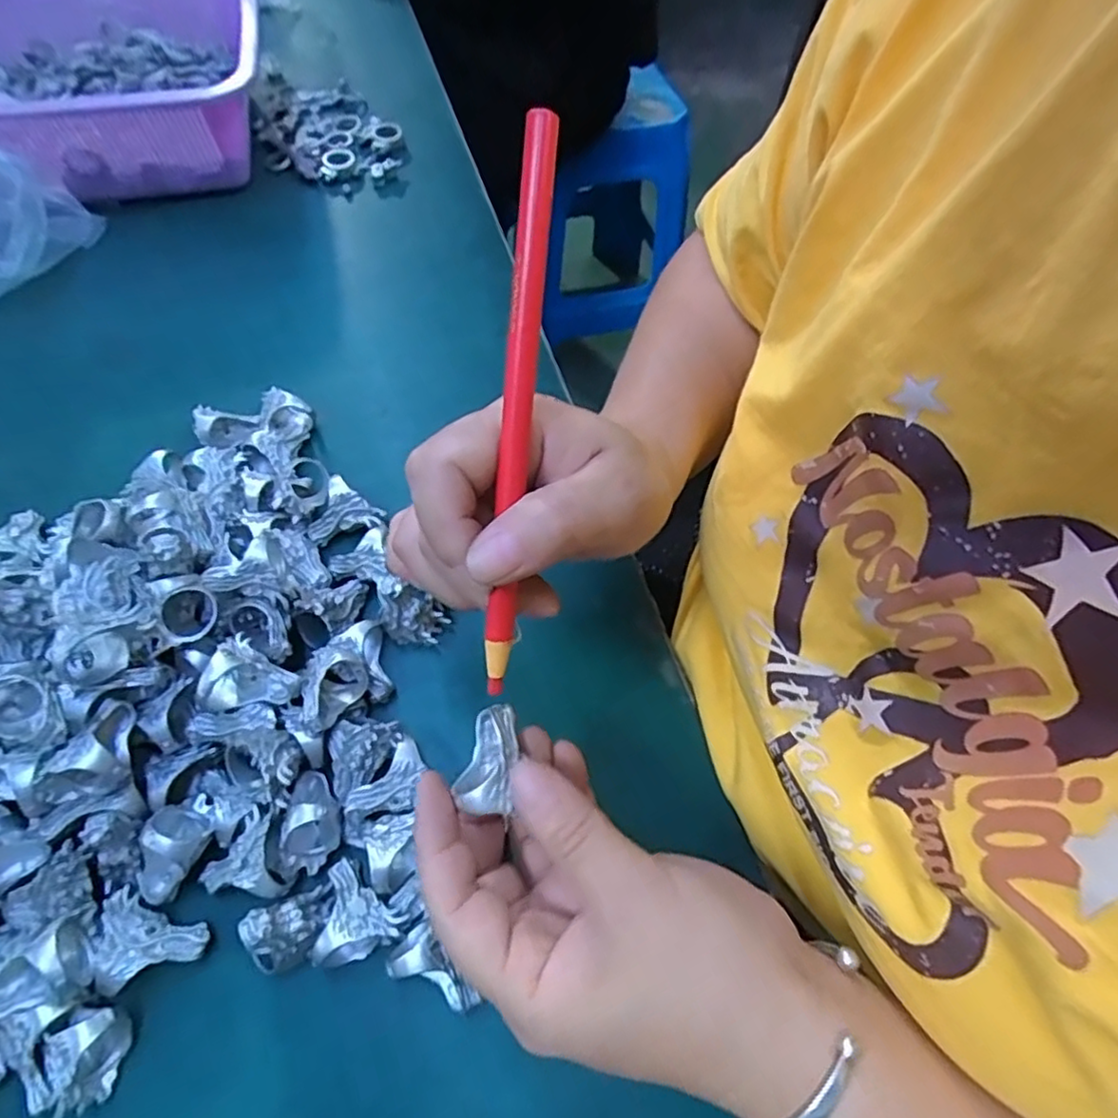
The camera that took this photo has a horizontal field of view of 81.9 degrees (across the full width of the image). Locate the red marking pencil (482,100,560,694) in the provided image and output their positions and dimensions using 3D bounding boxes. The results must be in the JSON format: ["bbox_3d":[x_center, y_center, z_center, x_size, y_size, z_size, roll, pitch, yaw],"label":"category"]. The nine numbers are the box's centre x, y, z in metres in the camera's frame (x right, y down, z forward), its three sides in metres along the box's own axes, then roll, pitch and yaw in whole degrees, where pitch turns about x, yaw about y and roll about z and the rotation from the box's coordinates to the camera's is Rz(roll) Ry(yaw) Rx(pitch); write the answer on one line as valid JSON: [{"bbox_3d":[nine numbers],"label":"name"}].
[{"bbox_3d":[-0.013,-0.039,0.193,0.009,0.007,0.167,7,102,2],"label":"red marking pencil"}]

